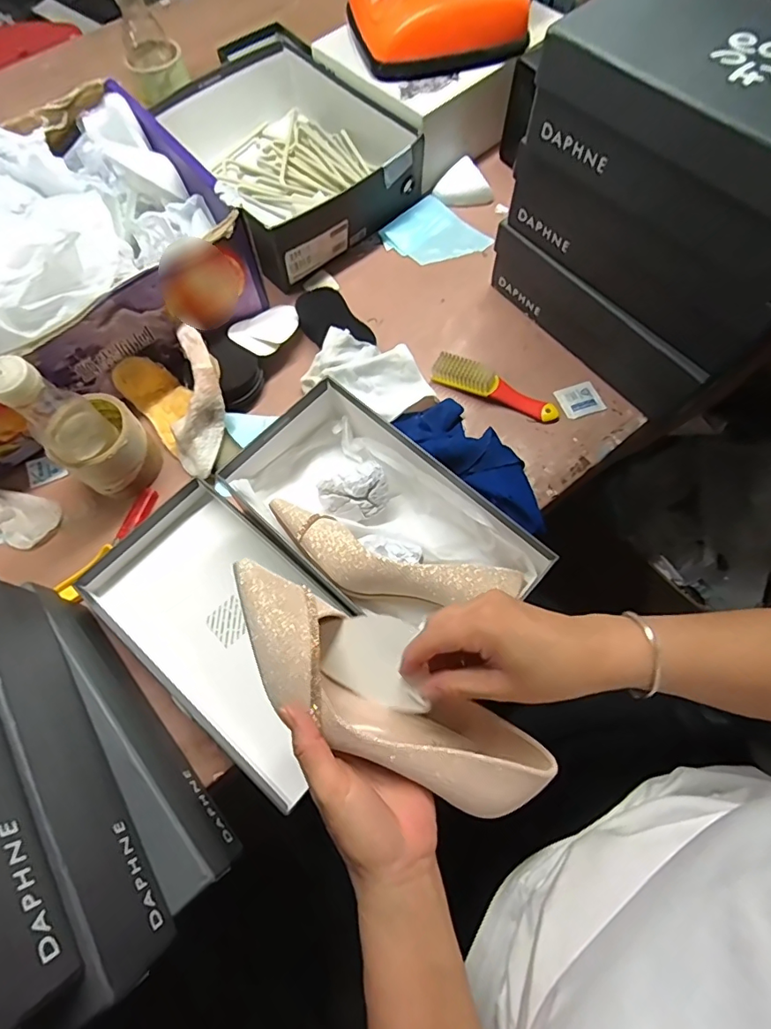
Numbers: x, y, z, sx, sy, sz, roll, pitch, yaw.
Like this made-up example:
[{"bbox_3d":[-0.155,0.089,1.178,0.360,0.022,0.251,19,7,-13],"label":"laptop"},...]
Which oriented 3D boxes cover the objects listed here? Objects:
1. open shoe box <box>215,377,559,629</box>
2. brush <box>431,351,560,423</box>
[{"bbox_3d":[-0.008,0.012,0.516,0.295,0.083,0.155,42,76,15],"label":"open shoe box"},{"bbox_3d":[0.133,-0.154,0.613,0.158,0.030,0.036,24,72,10],"label":"brush"}]

